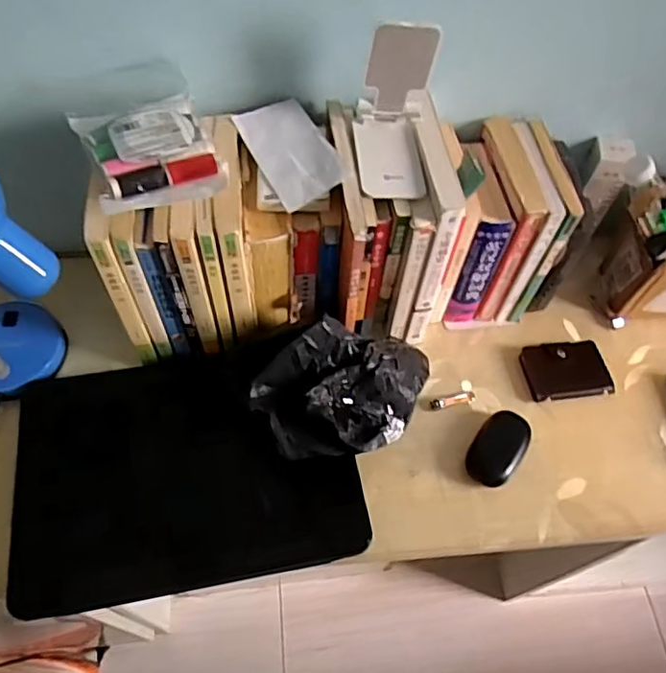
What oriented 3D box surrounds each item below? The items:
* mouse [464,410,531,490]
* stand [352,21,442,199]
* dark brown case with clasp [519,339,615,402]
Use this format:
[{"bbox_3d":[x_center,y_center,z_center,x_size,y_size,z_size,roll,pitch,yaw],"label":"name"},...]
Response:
[{"bbox_3d":[0.192,0.129,0.691,0.055,0.022,0.088,33,62,15],"label":"mouse"},{"bbox_3d":[0.062,-0.209,0.563,0.069,0.119,0.095,1,59,-4],"label":"stand"},{"bbox_3d":[0.296,0.044,0.761,0.103,0.016,0.076,-5,59,-7],"label":"dark brown case with clasp"}]

